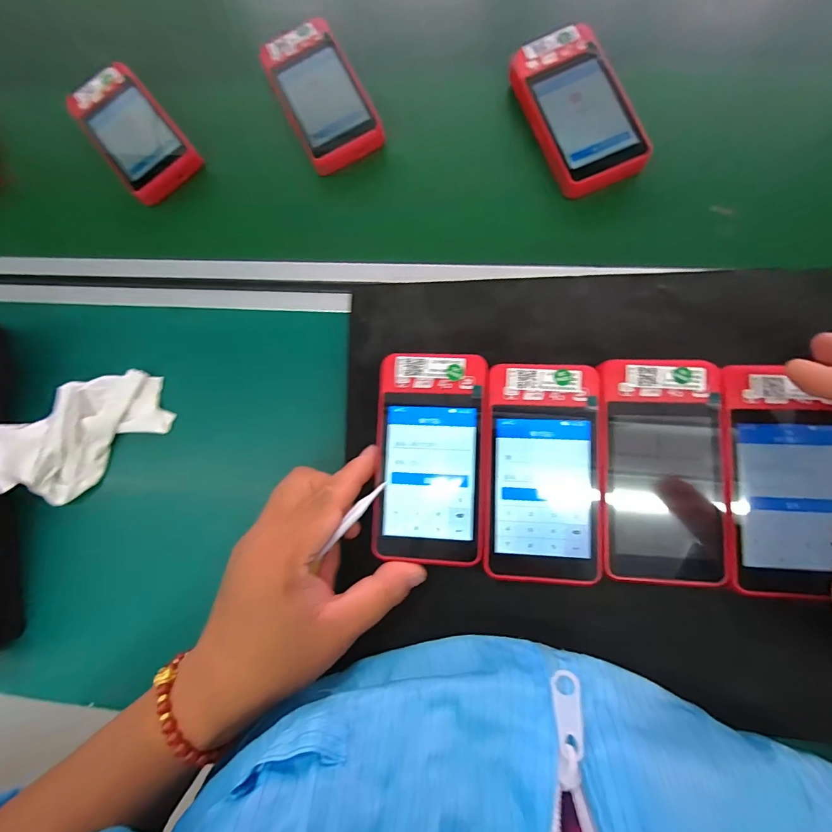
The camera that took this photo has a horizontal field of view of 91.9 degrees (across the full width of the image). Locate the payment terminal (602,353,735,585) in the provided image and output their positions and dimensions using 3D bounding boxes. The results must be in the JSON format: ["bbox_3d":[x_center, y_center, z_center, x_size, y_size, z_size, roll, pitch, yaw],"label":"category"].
[{"bbox_3d":[0.133,0.030,0.224,0.061,0.022,0.118,1,83,7],"label":"payment terminal"}]

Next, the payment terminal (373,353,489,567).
[{"bbox_3d":[0.010,0.024,0.237,0.061,0.020,0.117,1,83,7],"label":"payment terminal"}]

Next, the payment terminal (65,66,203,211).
[{"bbox_3d":[-0.241,-0.243,0.344,0.062,0.023,0.120,-38,80,1],"label":"payment terminal"}]

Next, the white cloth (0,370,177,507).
[{"bbox_3d":[-0.255,0.012,0.307,0.125,0.026,0.070,-36,80,1],"label":"white cloth"}]

